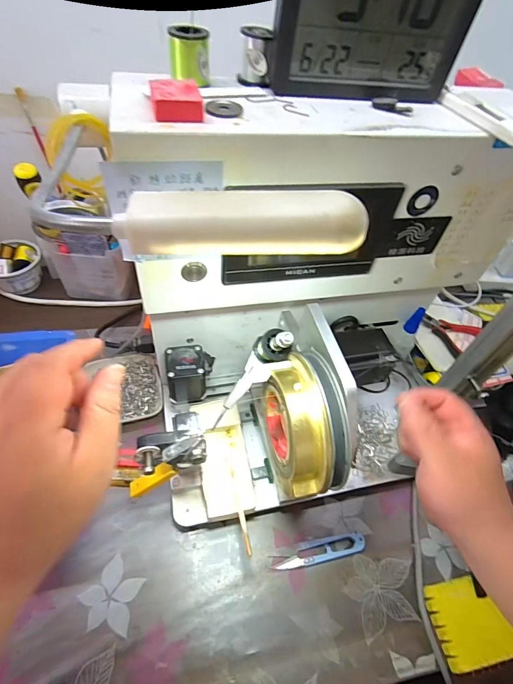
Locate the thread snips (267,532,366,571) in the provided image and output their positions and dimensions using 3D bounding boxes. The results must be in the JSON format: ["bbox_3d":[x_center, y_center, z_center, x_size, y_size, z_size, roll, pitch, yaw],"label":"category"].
[{"bbox_3d":[0.066,0.223,0.392,0.102,0.010,0.021,-7,53,-12],"label":"thread snips"}]

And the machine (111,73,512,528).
[{"bbox_3d":[0.072,0.003,0.347,0.345,0.350,0.230,-5,52,-11],"label":"machine"}]

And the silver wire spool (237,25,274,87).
[{"bbox_3d":[-0.001,-0.204,0.264,0.023,0.032,0.020,6,51,-2],"label":"silver wire spool"}]

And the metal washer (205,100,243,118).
[{"bbox_3d":[-0.021,-0.152,0.239,0.021,0.005,0.021,4,51,-4],"label":"metal washer"}]

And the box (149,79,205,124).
[{"bbox_3d":[-0.049,-0.148,0.224,0.030,0.012,0.032,-7,53,-13],"label":"box"}]

